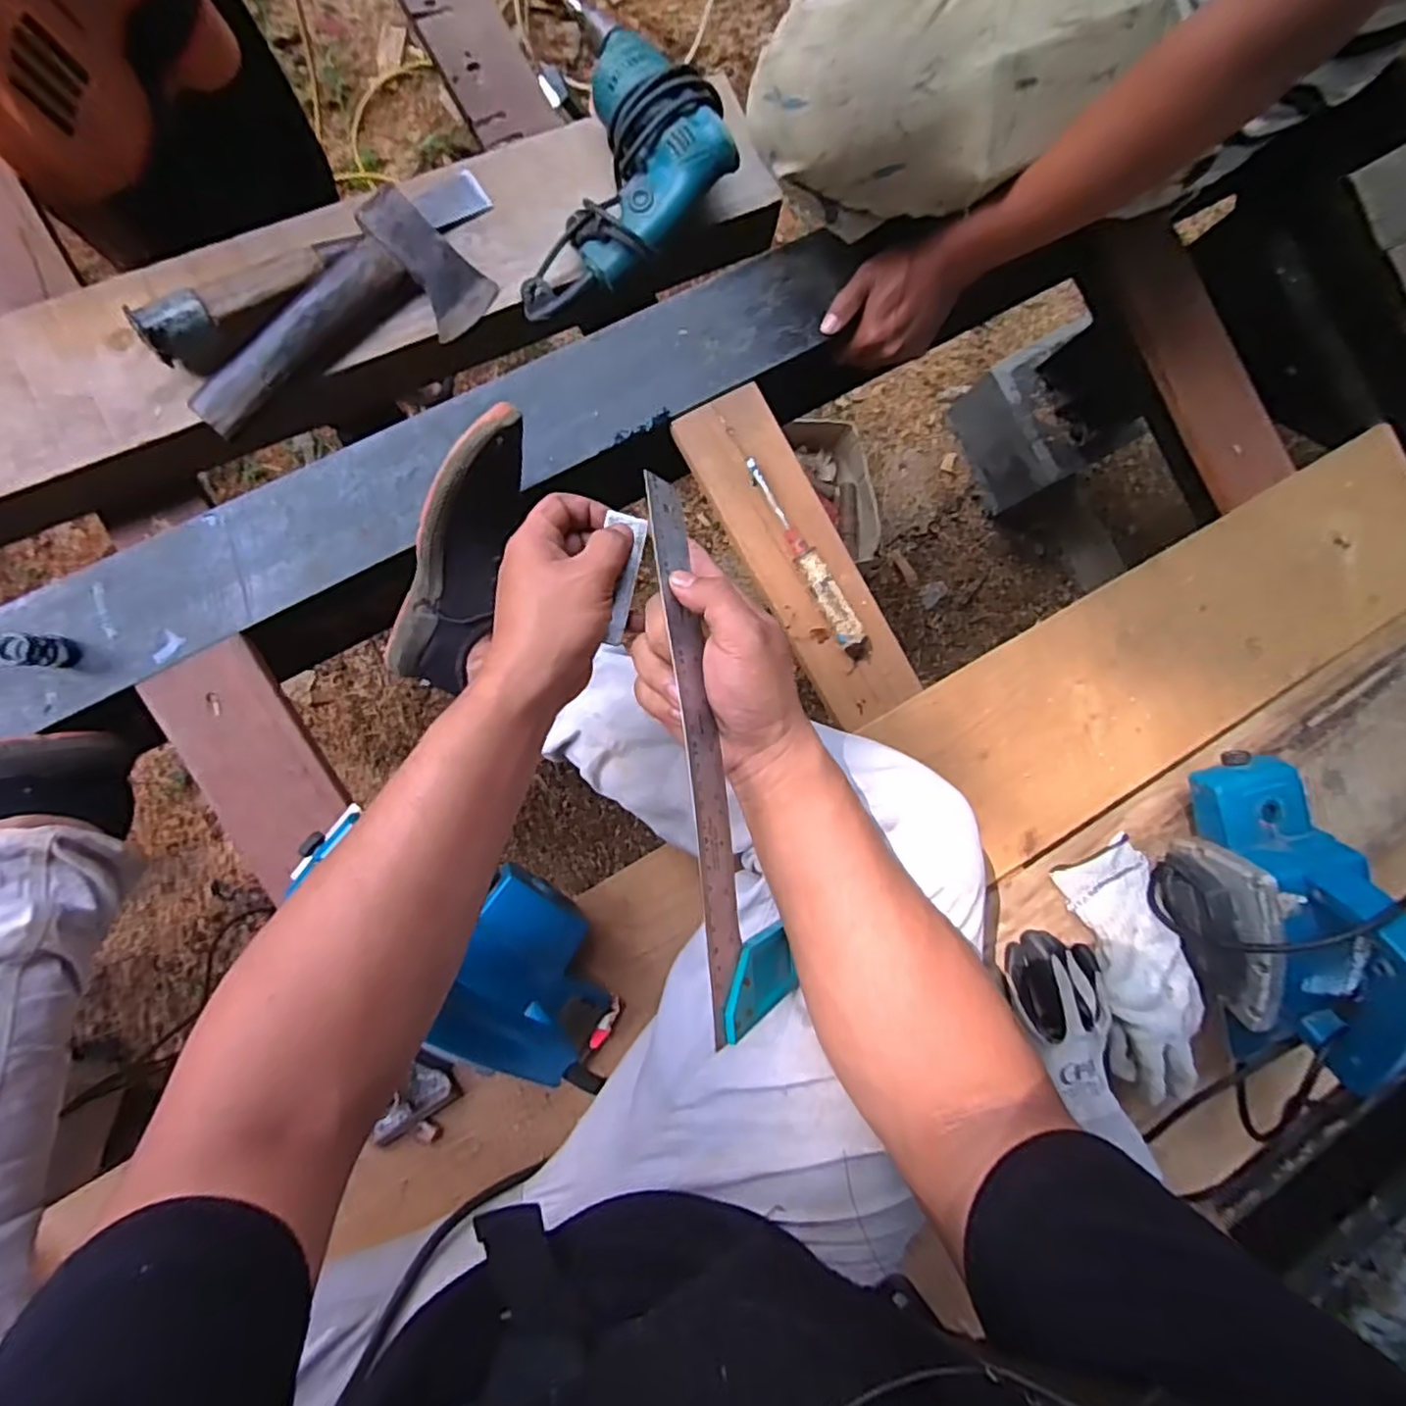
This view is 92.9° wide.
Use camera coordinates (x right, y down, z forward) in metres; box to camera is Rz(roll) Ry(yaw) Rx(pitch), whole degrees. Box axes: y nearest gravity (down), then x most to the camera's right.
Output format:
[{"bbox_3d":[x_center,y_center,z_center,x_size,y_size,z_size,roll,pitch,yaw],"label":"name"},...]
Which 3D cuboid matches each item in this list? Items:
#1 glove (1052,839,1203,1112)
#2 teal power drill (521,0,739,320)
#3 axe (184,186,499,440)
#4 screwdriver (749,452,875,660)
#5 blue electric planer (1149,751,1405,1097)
[{"bbox_3d":[0.376,0.234,0.572,0.084,0.038,0.219,-14,91,-10],"label":"glove"},{"bbox_3d":[-0.061,-0.489,0.609,0.167,0.063,0.288,13,86,-9],"label":"teal power drill"},{"bbox_3d":[-0.315,-0.322,0.595,0.115,0.035,0.259,39,83,-6],"label":"axe"},{"bbox_3d":[0.099,-0.132,0.615,0.029,0.030,0.207,-30,93,-9],"label":"screwdriver"},{"bbox_3d":[0.468,0.182,0.525,0.114,0.144,0.261,-4,89,-10],"label":"blue electric planer"}]

